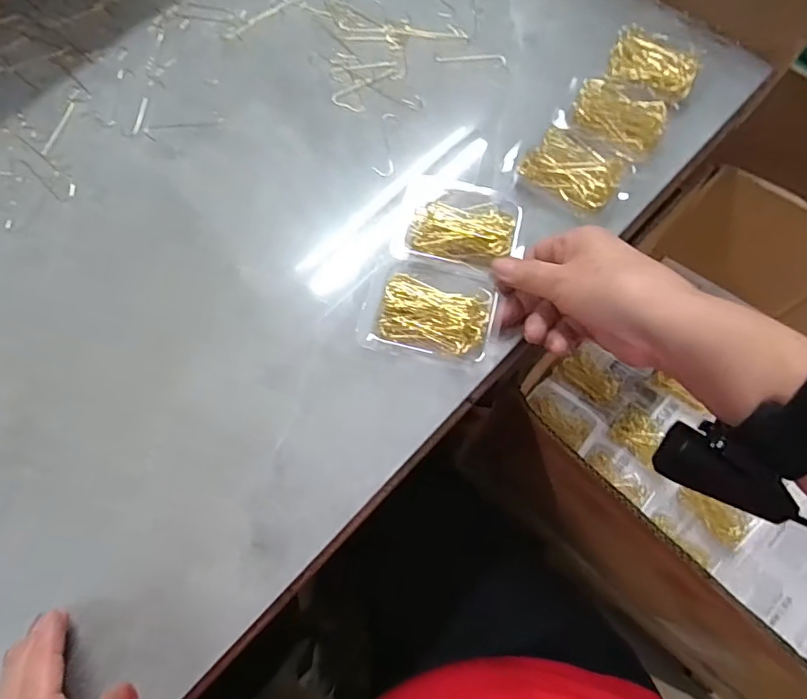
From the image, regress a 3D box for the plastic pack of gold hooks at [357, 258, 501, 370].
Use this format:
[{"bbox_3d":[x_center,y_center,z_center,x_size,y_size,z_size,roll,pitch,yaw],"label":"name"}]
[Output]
[{"bbox_3d":[0.019,-0.026,0.356,0.092,0.017,0.070,12,70,4],"label":"plastic pack of gold hooks"}]

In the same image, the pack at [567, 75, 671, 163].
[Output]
[{"bbox_3d":[0.170,-0.182,0.410,0.072,0.025,0.052,31,72,11],"label":"pack"}]

